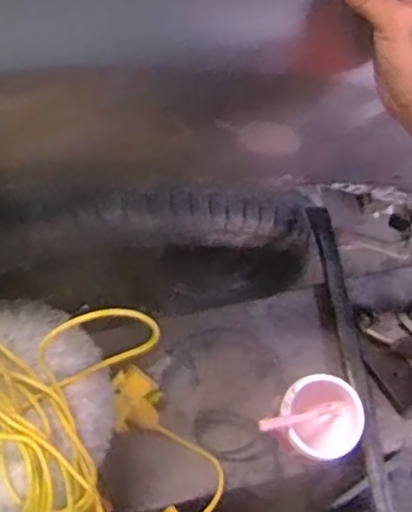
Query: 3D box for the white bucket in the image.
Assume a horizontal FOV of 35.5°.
[{"bbox_3d":[0.146,0.209,0.834,0.102,0.078,0.100,0,72,0],"label":"white bucket"}]

